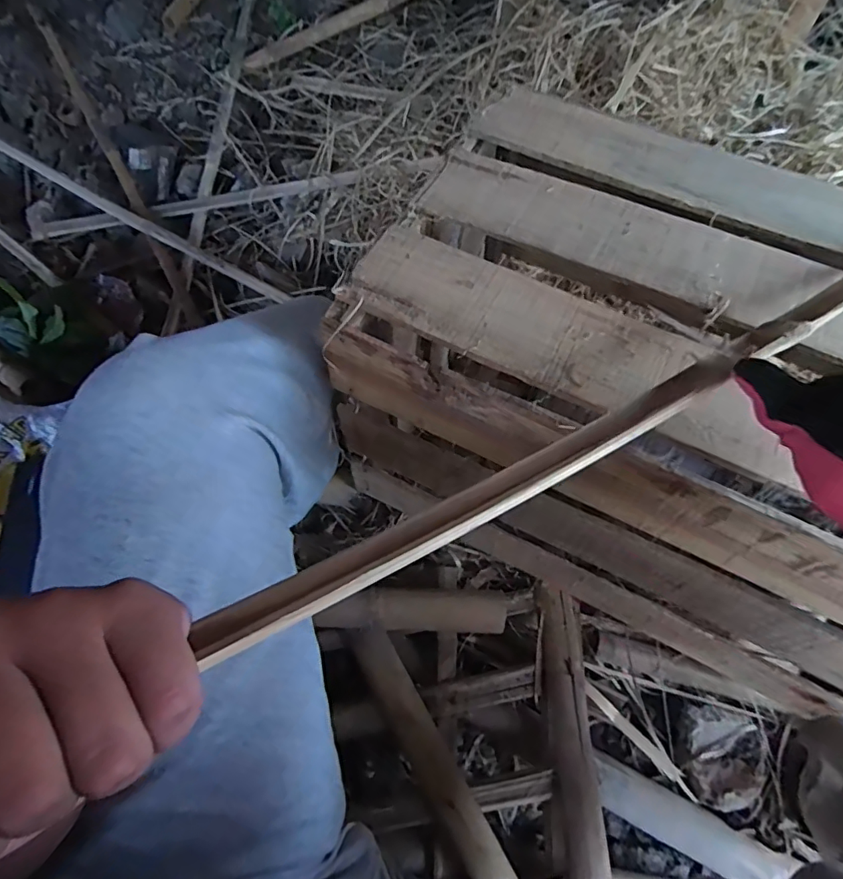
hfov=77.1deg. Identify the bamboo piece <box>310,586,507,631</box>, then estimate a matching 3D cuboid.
[{"bbox_3d":[-0.012,0.192,0.597,0.211,0.034,0.044,1,68,2],"label":"bamboo piece"}]

